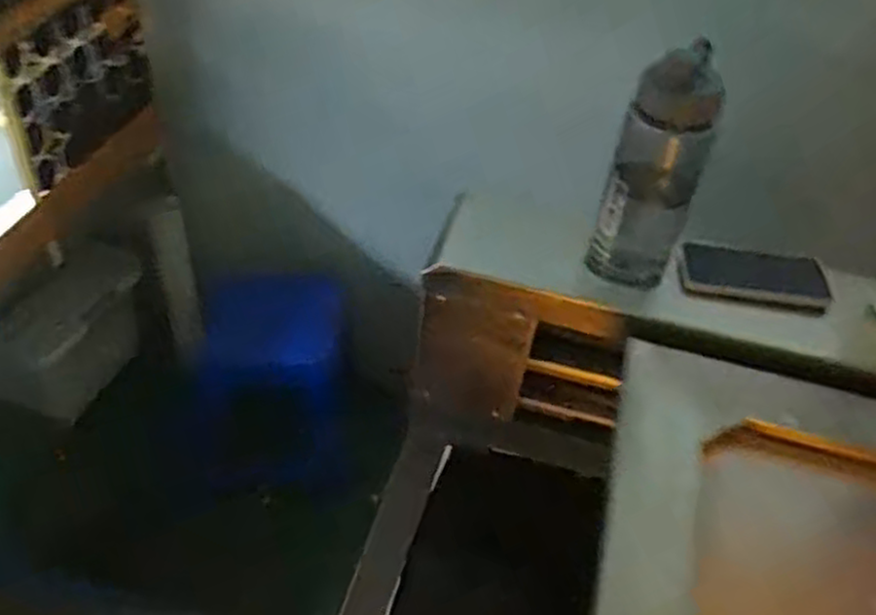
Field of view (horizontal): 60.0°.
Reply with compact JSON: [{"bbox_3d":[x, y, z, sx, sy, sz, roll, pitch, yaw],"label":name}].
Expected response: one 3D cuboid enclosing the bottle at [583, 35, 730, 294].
[{"bbox_3d":[0.227,-0.137,0.799,0.090,0.261,0.071,20,45,13],"label":"bottle"}]

